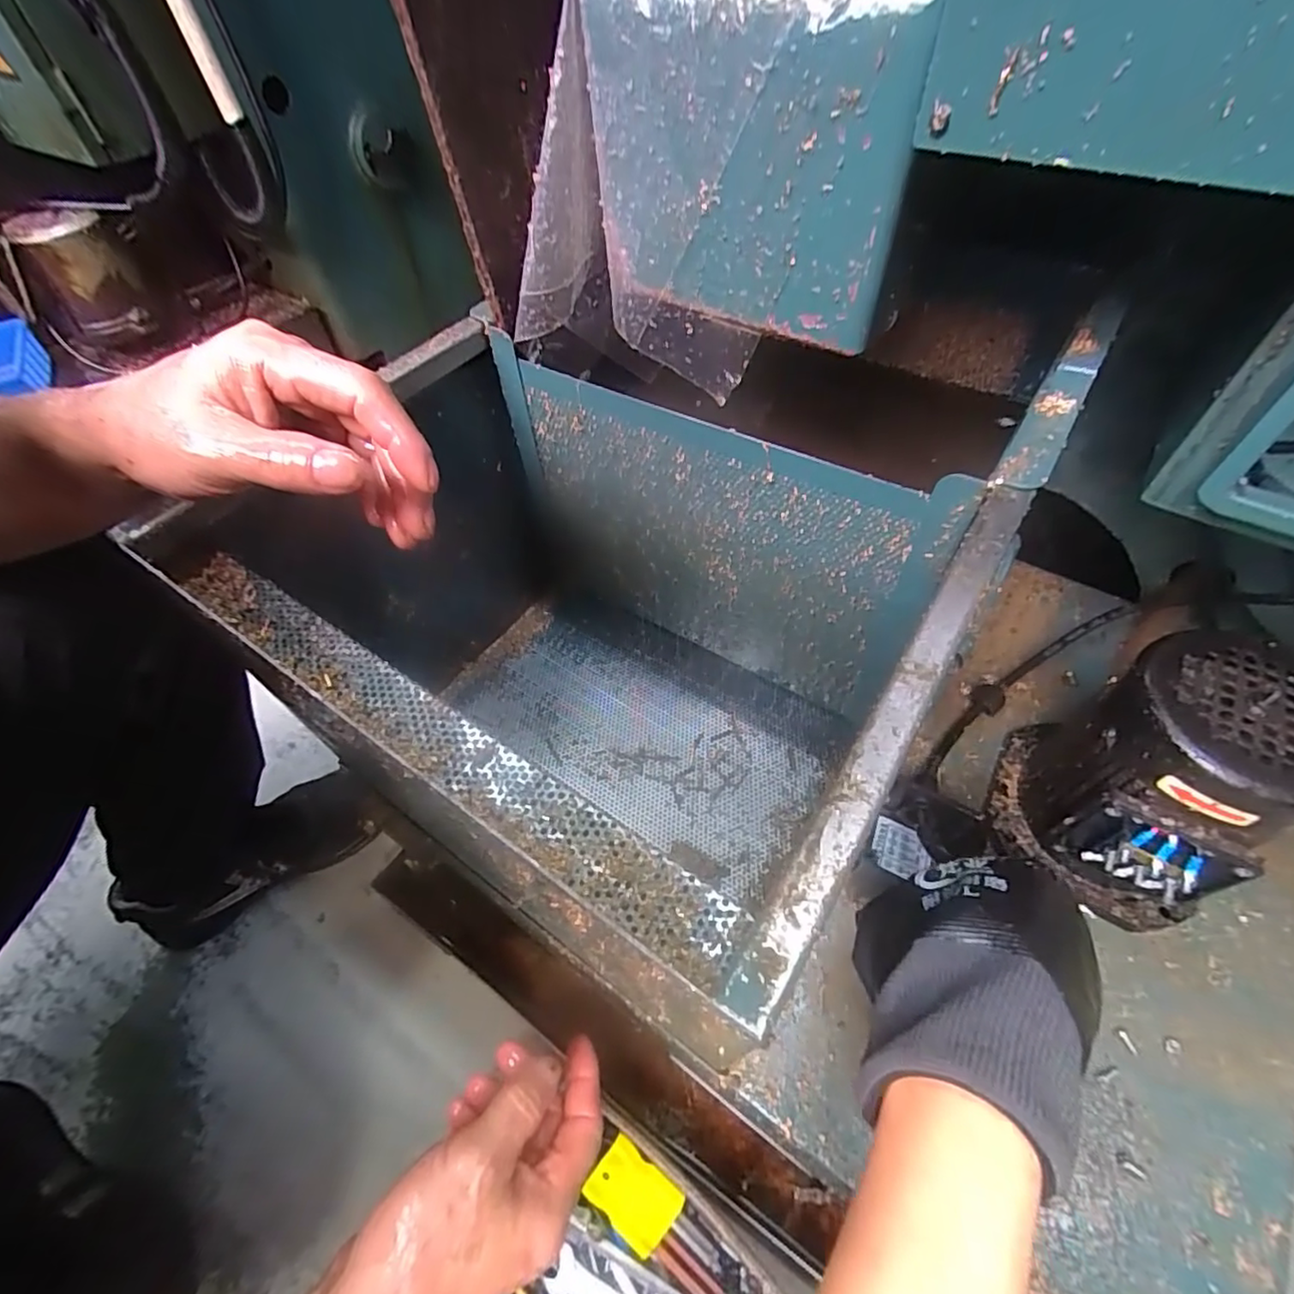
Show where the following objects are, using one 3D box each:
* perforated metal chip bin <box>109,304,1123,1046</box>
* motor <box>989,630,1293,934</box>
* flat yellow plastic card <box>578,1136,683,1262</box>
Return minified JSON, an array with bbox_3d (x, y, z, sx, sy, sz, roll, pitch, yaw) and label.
[{"bbox_3d":[-0.011,-0.005,0.387,0.349,0.264,0.308,25,59,21],"label":"perforated metal chip bin"},{"bbox_3d":[0.290,0.076,0.349,0.111,0.148,0.120,22,58,19],"label":"motor"},{"bbox_3d":[-0.012,0.431,0.470,0.067,0.006,0.051,36,74,20],"label":"flat yellow plastic card"}]

